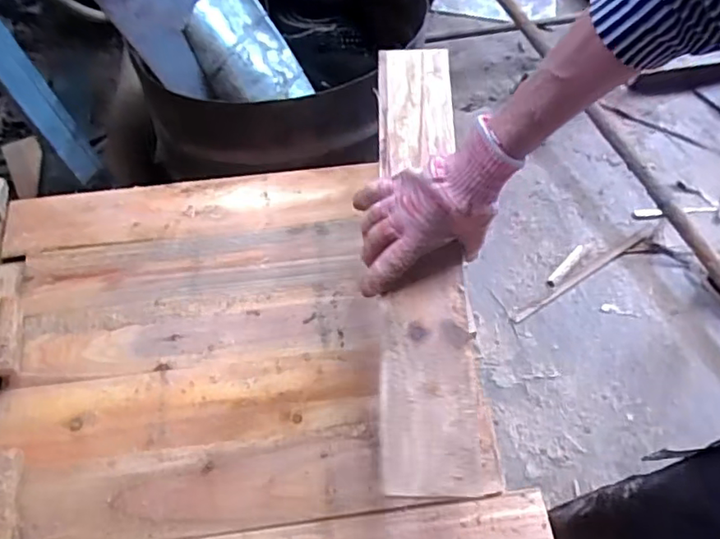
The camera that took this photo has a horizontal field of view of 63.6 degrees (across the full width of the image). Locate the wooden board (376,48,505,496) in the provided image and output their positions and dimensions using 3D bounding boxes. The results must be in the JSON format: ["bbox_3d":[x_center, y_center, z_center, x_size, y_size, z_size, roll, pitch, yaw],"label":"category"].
[{"bbox_3d":[0.065,-0.039,0.580,0.093,0.012,0.481,0,62,-1],"label":"wooden board"}]

